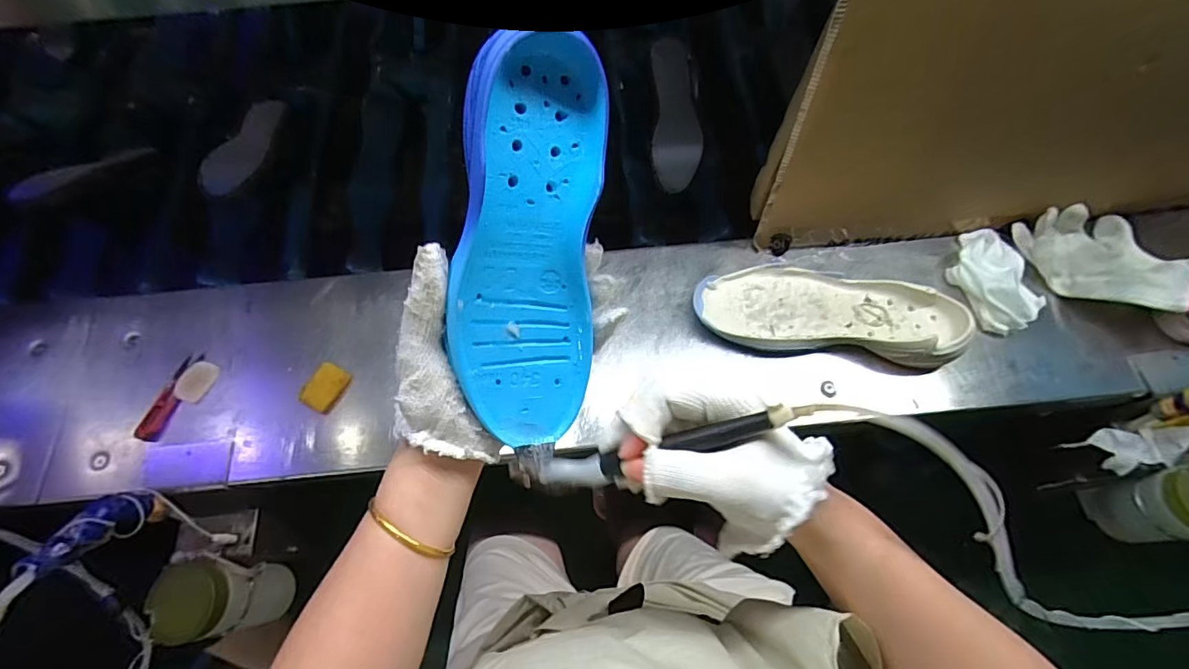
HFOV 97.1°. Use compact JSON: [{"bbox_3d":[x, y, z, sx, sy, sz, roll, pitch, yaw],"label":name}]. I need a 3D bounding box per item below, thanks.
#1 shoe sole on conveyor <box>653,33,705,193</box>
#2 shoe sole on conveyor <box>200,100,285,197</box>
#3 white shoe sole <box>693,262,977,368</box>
[{"bbox_3d":[0.114,-0.309,0.738,0.067,0.012,0.207,-3,89,1],"label":"shoe sole on conveyor"},{"bbox_3d":[-0.462,-0.252,0.696,0.054,0.008,0.192,13,52,-15],"label":"shoe sole on conveyor"},{"bbox_3d":[0.252,-0.025,0.577,0.278,0.043,0.102,6,66,5],"label":"white shoe sole"}]

